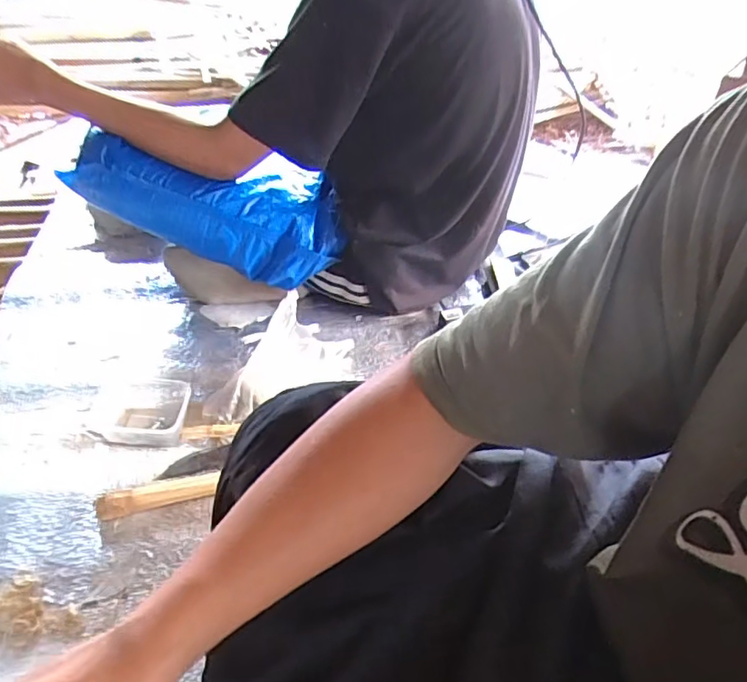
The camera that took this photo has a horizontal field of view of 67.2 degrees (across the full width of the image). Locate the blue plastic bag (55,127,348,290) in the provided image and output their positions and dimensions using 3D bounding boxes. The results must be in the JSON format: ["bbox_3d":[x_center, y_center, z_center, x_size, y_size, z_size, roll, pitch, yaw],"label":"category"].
[{"bbox_3d":[-0.227,-0.191,0.808,0.365,0.159,0.094,12,36,-15],"label":"blue plastic bag"}]

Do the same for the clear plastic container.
[{"bbox_3d":[-0.295,0.084,0.708,0.125,0.038,0.112,0,38,-5],"label":"clear plastic container"}]

